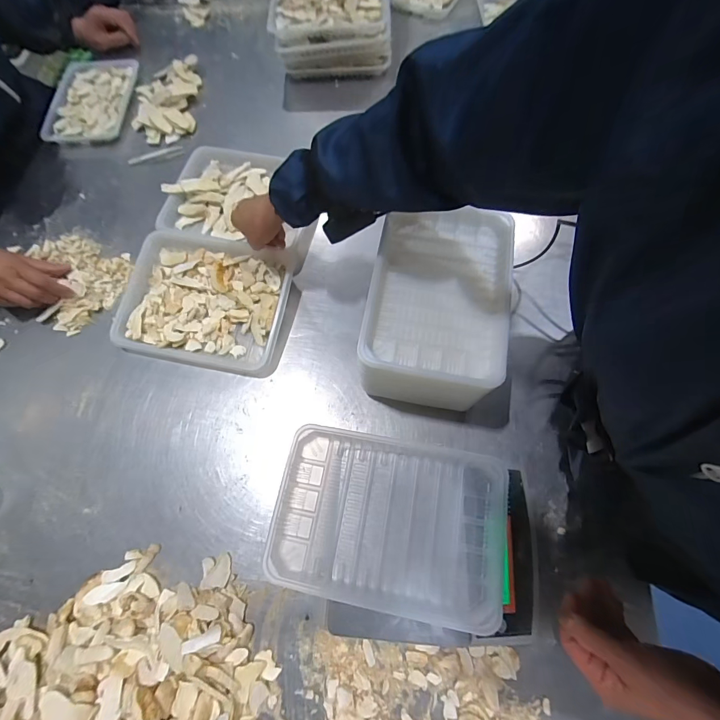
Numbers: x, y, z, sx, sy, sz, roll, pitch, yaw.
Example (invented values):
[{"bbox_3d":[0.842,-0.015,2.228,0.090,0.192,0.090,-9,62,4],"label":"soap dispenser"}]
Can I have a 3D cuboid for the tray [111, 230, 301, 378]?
[{"bbox_3d":[-0.249,-0.098,0.580,0.274,0.037,0.215,10,70,6],"label":"tray"}]

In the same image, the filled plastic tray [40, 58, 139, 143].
[{"bbox_3d":[-0.584,-0.564,0.780,0.170,0.039,0.243,2,69,4],"label":"filled plastic tray"}]

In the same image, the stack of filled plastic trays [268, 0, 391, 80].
[{"bbox_3d":[-0.057,-0.720,0.765,0.254,0.106,0.177,-7,69,1],"label":"stack of filled plastic trays"}]

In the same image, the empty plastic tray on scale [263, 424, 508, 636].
[{"bbox_3d":[0.031,0.168,0.383,0.237,0.031,0.162,10,70,6],"label":"empty plastic tray on scale"}]

